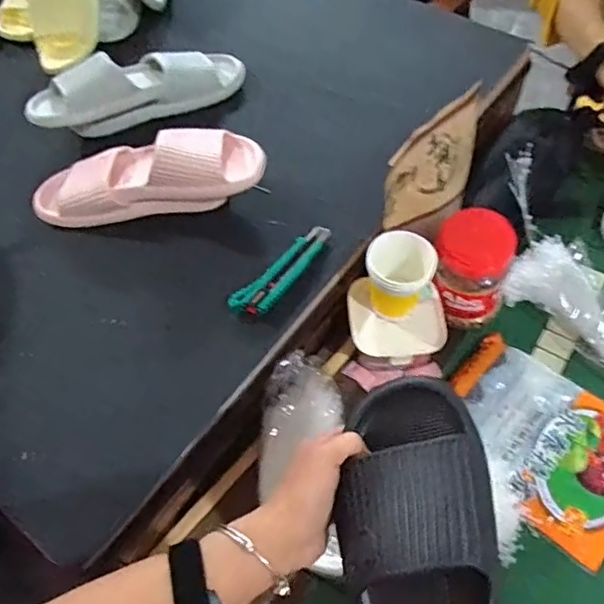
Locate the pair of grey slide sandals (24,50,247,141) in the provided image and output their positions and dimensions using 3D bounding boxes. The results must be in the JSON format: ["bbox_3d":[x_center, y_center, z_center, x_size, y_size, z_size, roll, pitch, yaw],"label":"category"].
[{"bbox_3d":[-0.239,-0.322,0.832,0.300,0.082,0.085,-21,58,-9],"label":"pair of grey slide sandals"}]

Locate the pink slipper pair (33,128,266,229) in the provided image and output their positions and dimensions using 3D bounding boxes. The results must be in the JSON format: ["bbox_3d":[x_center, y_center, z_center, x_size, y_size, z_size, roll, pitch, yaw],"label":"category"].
[{"bbox_3d":[-0.196,-0.169,0.729,0.305,0.102,0.115,-9,57,-1],"label":"pink slipper pair"}]

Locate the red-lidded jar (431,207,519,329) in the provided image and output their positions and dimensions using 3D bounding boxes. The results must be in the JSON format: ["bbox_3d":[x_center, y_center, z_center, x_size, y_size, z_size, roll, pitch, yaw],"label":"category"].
[{"bbox_3d":[0.209,-0.038,0.702,0.090,0.121,0.093,-2,57,3],"label":"red-lidded jar"}]

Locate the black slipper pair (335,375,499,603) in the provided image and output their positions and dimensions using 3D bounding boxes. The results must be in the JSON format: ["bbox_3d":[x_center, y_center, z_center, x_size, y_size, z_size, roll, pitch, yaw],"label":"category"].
[{"bbox_3d":[0.083,0.209,0.362,0.103,0.087,0.296,-7,79,-1],"label":"black slipper pair"}]

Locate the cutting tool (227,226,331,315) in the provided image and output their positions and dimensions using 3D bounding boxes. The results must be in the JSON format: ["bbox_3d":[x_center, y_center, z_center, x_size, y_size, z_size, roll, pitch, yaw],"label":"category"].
[{"bbox_3d":[-0.019,-0.039,0.670,0.037,0.022,0.155,35,66,23],"label":"cutting tool"}]

